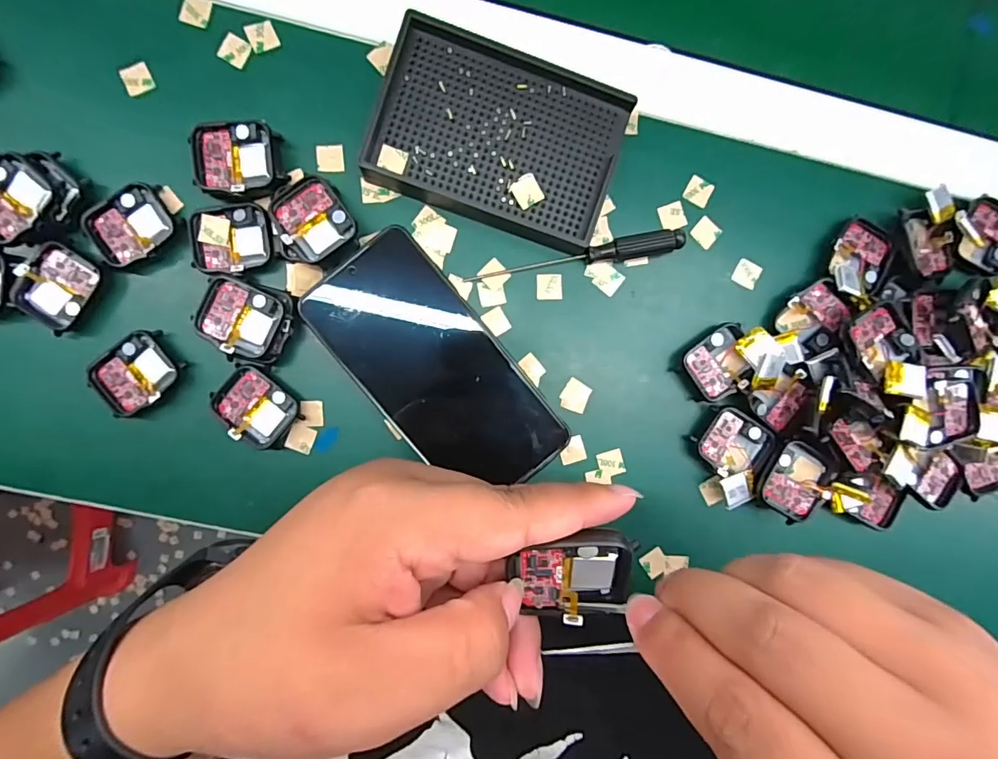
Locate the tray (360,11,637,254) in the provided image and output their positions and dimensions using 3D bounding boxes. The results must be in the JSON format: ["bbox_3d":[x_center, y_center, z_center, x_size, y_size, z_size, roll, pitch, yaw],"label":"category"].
[{"bbox_3d":[0.000,-0.139,0.282,0.135,0.020,0.093,19,90,-4],"label":"tray"}]

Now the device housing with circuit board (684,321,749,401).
[{"bbox_3d":[0.135,-0.010,0.298,0.038,0.013,0.039,-26,93,-3],"label":"device housing with circuit board"}]

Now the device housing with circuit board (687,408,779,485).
[{"bbox_3d":[0.143,0.039,0.298,0.041,0.018,0.038,32,89,-4],"label":"device housing with circuit board"}]

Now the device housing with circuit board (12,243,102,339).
[{"bbox_3d":[-0.246,-0.051,0.269,0.034,0.008,0.044,28,89,-4],"label":"device housing with circuit board"}]

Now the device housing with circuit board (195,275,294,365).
[{"bbox_3d":[-0.142,-0.032,0.272,0.046,0.014,0.043,14,90,-4],"label":"device housing with circuit board"}]

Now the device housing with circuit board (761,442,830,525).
[{"bbox_3d":[0.177,0.061,0.294,0.036,0.015,0.043,32,89,-4],"label":"device housing with circuit board"}]

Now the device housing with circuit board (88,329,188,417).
[{"bbox_3d":[-0.205,-0.003,0.275,0.046,0.008,0.037,-38,94,-2],"label":"device housing with circuit board"}]

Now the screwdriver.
[{"bbox_3d":[0.047,-0.071,0.289,0.127,0.015,0.014,-12,92,-4],"label":"screwdriver"}]

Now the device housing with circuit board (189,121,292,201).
[{"bbox_3d":[-0.144,-0.120,0.273,0.046,0.021,0.041,-4,92,-4],"label":"device housing with circuit board"}]

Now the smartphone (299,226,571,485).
[{"bbox_3d":[-0.036,-0.004,0.286,0.076,0.014,0.159,-40,94,-2],"label":"smartphone"}]

